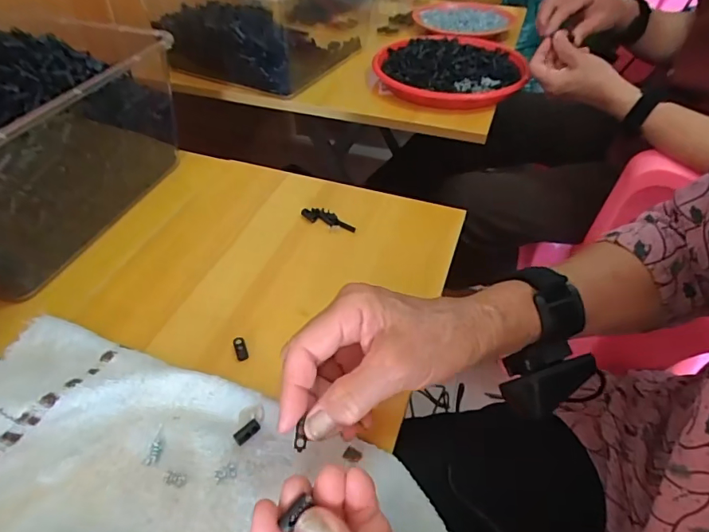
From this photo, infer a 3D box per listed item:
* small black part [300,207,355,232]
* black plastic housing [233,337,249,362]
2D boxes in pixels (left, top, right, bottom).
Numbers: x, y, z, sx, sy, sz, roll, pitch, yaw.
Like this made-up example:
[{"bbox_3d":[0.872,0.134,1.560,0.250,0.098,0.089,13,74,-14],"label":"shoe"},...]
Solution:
[{"bbox_3d":[-0.026,-0.051,0.500,0.061,0.006,0.021,18,47,15],"label":"small black part"},{"bbox_3d":[-0.092,0.067,0.381,0.009,0.004,0.020,-17,68,-19],"label":"black plastic housing"}]

